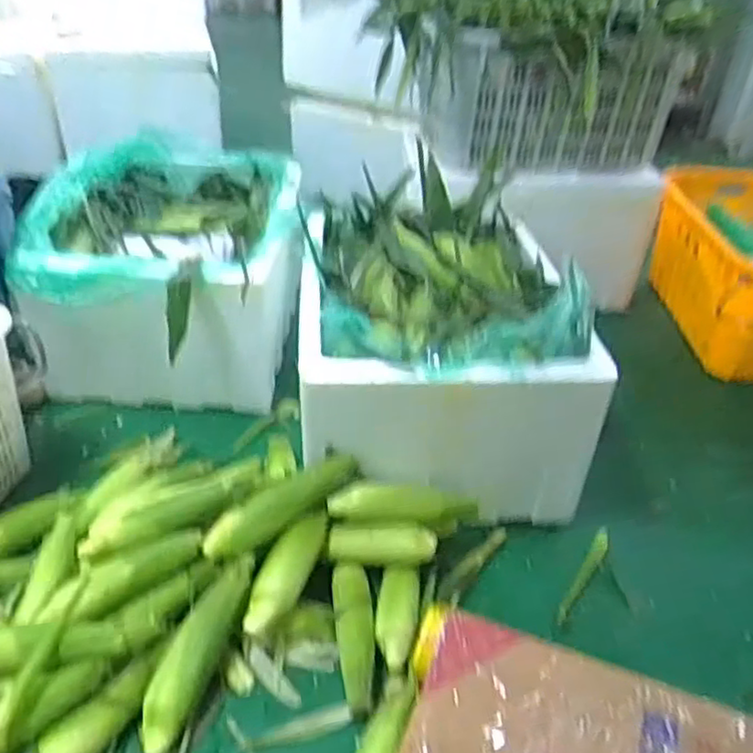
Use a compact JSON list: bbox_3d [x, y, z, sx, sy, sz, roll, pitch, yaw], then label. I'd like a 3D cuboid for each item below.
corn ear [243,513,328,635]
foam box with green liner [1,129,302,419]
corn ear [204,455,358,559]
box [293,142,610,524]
[{"bbox_3d":[-0.124,0.265,0.920,0.053,0.047,0.190,20,56,19],"label":"corn ear"},{"bbox_3d":[-0.424,-0.232,1.431,0.470,0.333,0.662,3,35,-5],"label":"foam box with green liner"},{"bbox_3d":[-0.135,0.181,0.953,0.240,0.049,0.057,-30,46,-17],"label":"corn ear"},{"bbox_3d":[0.088,-0.093,1.231,0.451,0.318,0.624,1,35,-7],"label":"box"}]

